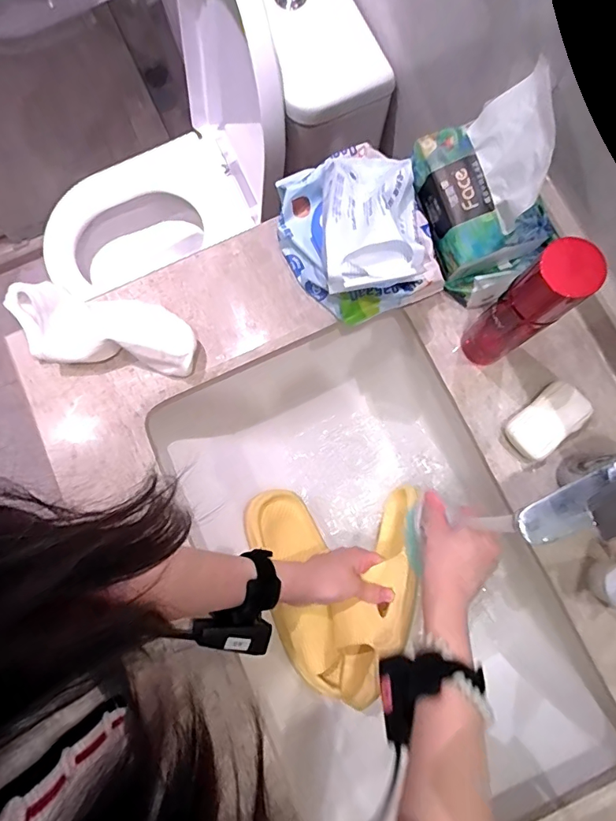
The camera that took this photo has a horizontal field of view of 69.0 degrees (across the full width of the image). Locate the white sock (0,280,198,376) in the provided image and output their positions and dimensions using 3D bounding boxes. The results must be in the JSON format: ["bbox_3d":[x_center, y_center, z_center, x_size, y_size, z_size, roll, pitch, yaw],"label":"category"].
[{"bbox_3d":[-0.219,-0.085,0.466,0.213,0.044,0.080,5,80,3],"label":"white sock"}]

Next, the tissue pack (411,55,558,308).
[{"bbox_3d":[0.174,-0.201,0.437,0.099,0.128,0.157,-19,80,-2],"label":"tissue pack"}]

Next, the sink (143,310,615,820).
[{"bbox_3d":[0.076,0.178,0.522,0.334,0.164,0.523,-25,82,-2],"label":"sink"}]

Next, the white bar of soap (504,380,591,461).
[{"bbox_3d":[0.236,0.012,0.448,0.083,0.026,0.046,-41,83,-5],"label":"white bar of soap"}]

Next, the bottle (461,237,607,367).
[{"bbox_3d":[0.182,-0.082,0.389,0.043,0.174,0.044,-38,81,-5],"label":"bottle"}]

